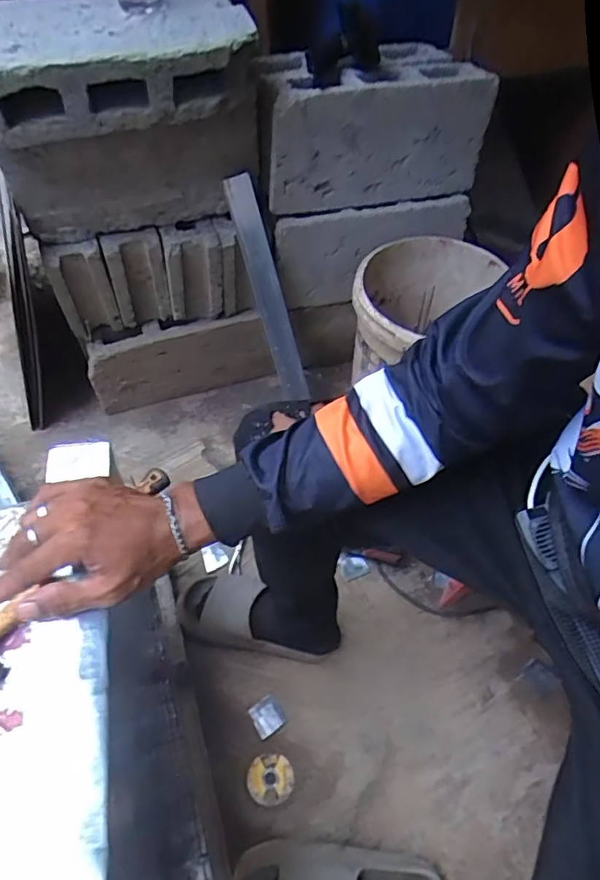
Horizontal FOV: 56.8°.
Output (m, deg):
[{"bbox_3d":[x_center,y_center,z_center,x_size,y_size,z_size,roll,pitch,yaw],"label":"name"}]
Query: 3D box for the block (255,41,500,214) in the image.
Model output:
[{"bbox_3d":[0.117,-0.590,1.036,0.411,0.191,0.207,-13,55,-14],"label":"block"}]

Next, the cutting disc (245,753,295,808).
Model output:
[{"bbox_3d":[-0.044,0.503,0.826,0.068,0.005,0.066,-15,56,-15],"label":"cutting disc"}]

